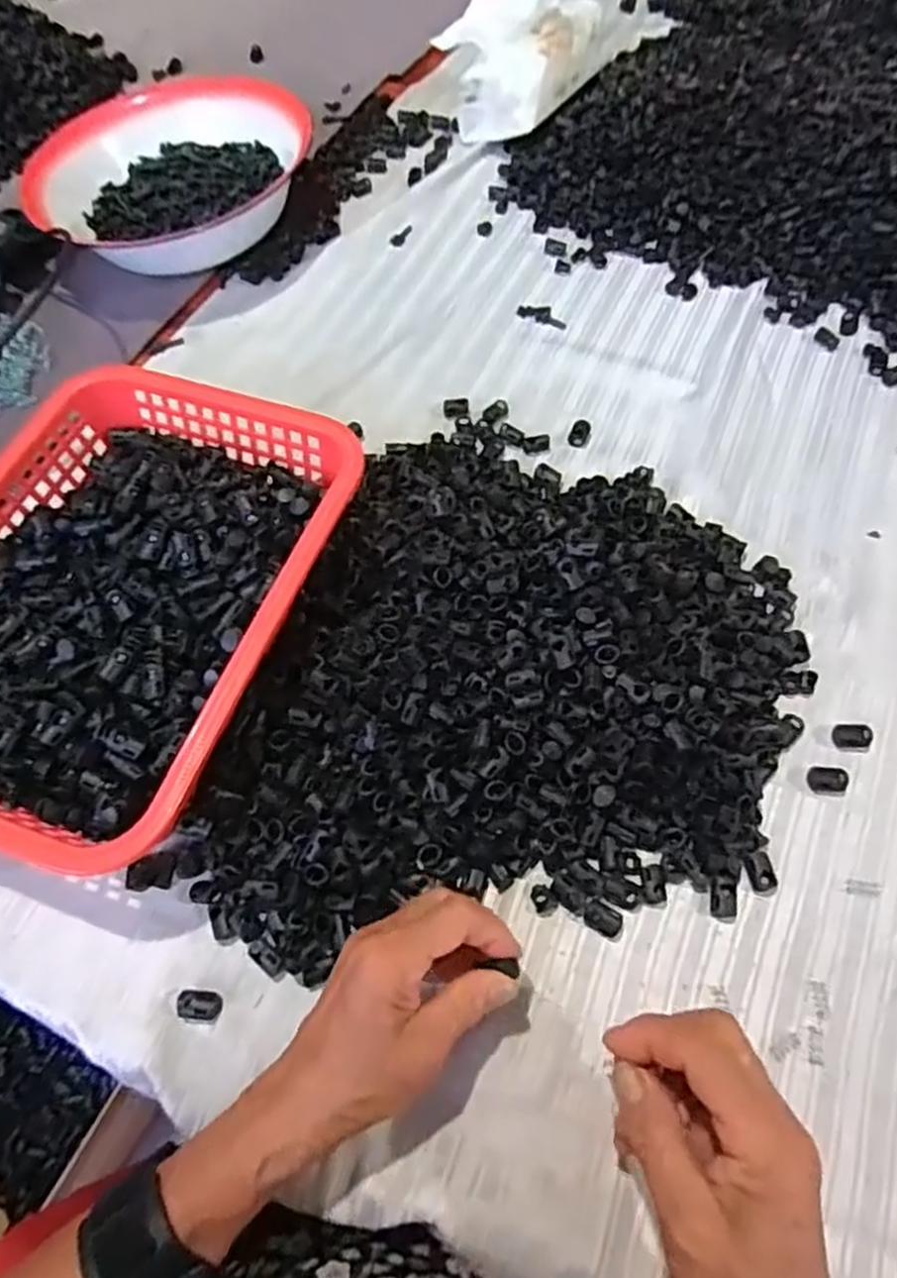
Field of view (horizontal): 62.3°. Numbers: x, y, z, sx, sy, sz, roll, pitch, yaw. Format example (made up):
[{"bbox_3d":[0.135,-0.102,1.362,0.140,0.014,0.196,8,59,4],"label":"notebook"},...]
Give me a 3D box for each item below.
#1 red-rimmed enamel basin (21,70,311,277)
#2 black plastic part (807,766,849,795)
[{"bbox_3d":[-0.248,-0.420,0.683,0.234,0.075,0.196,1,63,2],"label":"red-rimmed enamel basin"},{"bbox_3d":[0.222,0.082,0.432,0.023,0.008,0.015,3,63,4],"label":"black plastic part"}]

